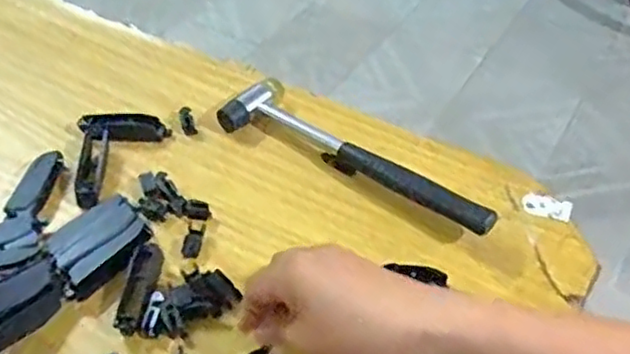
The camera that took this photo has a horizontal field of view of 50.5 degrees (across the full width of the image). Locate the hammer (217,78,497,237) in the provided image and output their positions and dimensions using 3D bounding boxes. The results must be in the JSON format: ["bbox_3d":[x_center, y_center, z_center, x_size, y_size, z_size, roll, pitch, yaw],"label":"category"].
[{"bbox_3d":[0.035,-0.018,0.527,0.236,0.025,0.058,25,49,25],"label":"hammer"}]

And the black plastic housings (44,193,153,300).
[{"bbox_3d":[-0.151,0.046,0.467,0.053,0.014,0.072,34,53,30],"label":"black plastic housings"}]

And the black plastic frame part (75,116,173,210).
[{"bbox_3d":[-0.153,-0.019,0.534,0.072,0.015,0.091,-9,44,-8],"label":"black plastic frame part"}]

